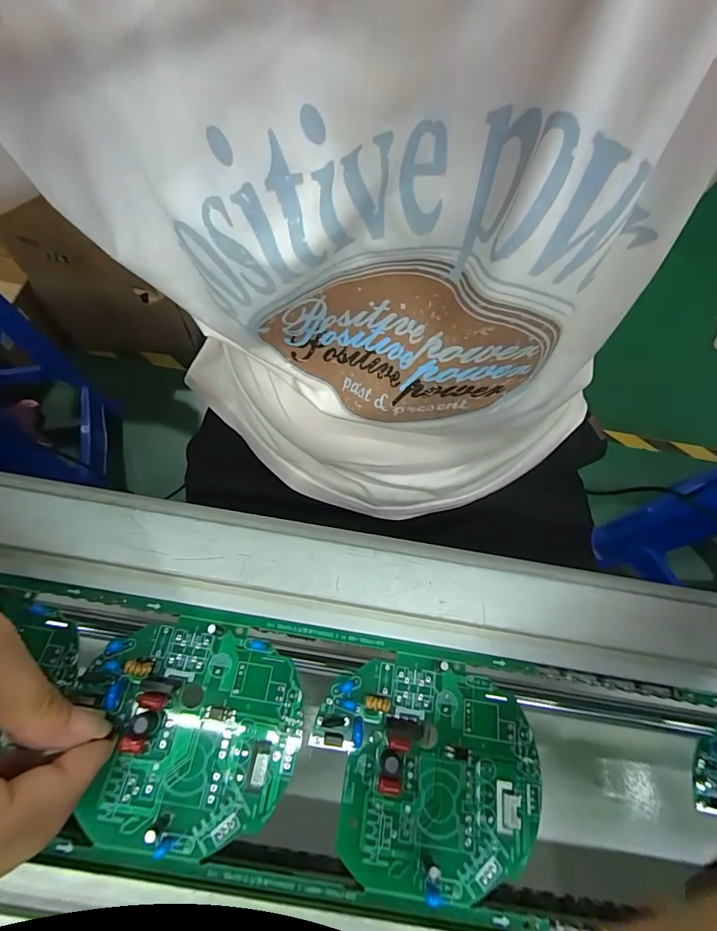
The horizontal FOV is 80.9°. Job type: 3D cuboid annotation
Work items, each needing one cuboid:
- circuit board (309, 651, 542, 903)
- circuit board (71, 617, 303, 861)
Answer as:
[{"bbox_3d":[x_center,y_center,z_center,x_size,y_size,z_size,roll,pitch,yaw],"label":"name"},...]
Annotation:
[{"bbox_3d":[0.030,0.128,0.179,0.094,0.012,0.082,8,63,1],"label":"circuit board"},{"bbox_3d":[-0.074,0.112,0.178,0.094,0.013,0.082,8,63,1],"label":"circuit board"}]

